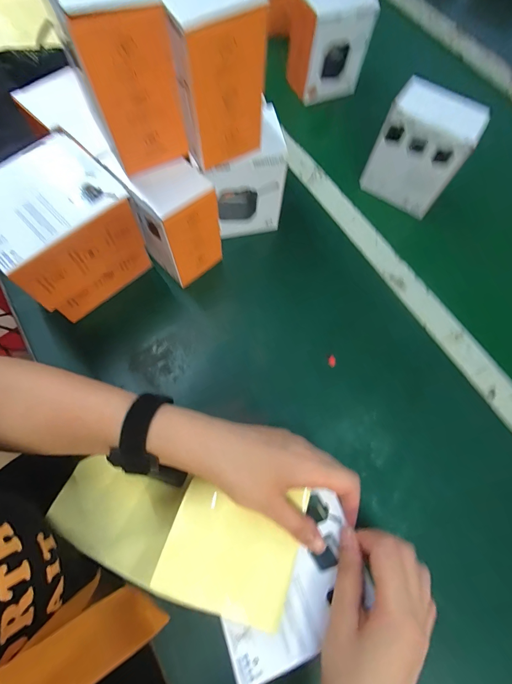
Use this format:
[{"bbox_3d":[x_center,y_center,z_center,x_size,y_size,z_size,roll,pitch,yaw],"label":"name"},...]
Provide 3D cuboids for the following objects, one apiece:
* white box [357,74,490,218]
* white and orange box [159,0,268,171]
[{"bbox_3d":[0.209,-0.244,0.416,0.103,0.098,0.073,34,69,9],"label":"white box"},{"bbox_3d":[-0.043,-0.236,0.280,0.075,0.111,0.112,-18,70,-11],"label":"white and orange box"}]

